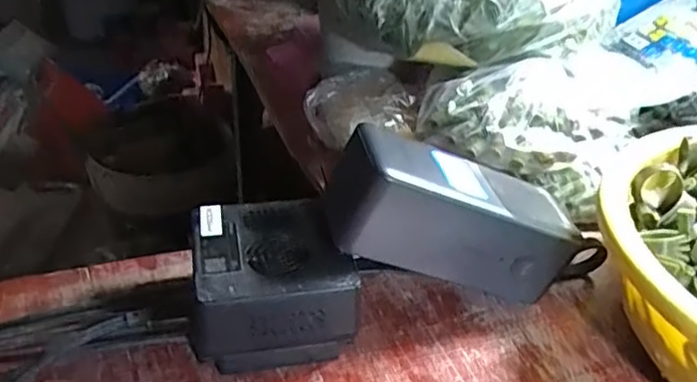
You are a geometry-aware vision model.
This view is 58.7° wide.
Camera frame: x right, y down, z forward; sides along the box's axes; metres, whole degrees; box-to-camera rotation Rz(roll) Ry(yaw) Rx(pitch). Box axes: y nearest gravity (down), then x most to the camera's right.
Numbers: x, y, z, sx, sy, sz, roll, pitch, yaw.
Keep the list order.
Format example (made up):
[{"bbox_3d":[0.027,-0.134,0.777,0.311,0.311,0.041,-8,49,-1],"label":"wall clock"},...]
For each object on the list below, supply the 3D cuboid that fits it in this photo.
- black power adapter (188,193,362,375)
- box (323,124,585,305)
[{"bbox_3d":[-0.040,0.047,0.316,0.078,0.053,0.075,-4,35,-11],"label":"black power adapter"},{"bbox_3d":[0.054,0.013,0.324,0.127,0.054,0.053,18,31,-16],"label":"box"}]

